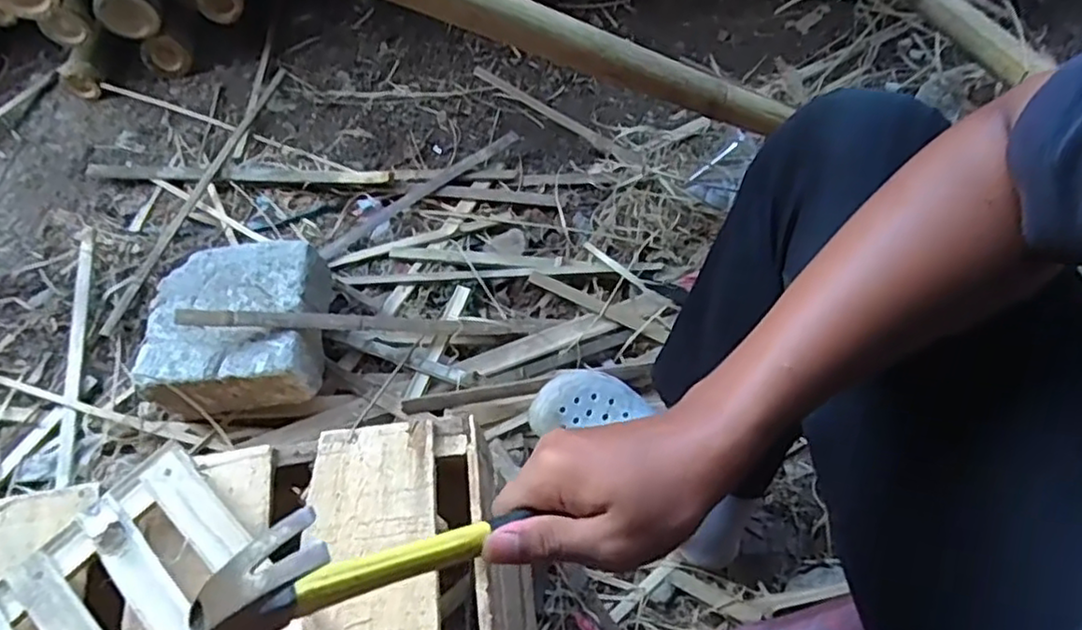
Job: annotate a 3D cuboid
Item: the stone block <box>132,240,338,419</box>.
[{"bbox_3d":[-0.376,0.017,0.874,0.205,0.116,0.197,-8,62,-1],"label":"stone block"}]

